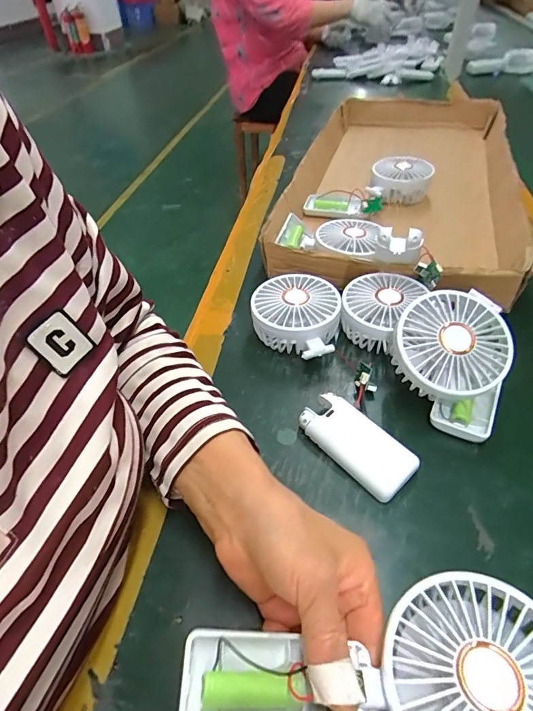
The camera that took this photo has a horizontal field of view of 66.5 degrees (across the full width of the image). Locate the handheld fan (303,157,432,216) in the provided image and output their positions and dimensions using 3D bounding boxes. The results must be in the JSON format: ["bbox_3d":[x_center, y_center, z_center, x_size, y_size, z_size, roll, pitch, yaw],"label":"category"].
[{"bbox_3d":[0.150,-0.237,0.587,0.186,0.049,0.091,-18,48,-16],"label":"handheld fan"}]

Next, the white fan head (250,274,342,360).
[{"bbox_3d":[0.029,-0.036,0.402,0.083,0.048,0.095,7,46,12],"label":"white fan head"}]

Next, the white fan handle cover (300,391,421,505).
[{"bbox_3d":[0.070,0.068,0.318,0.042,0.022,0.089,-33,51,-26],"label":"white fan handle cover"}]

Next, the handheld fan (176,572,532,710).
[{"bbox_3d":[0.051,0.151,0.188,0.176,0.027,0.080,-5,44,7],"label":"handheld fan"}]

